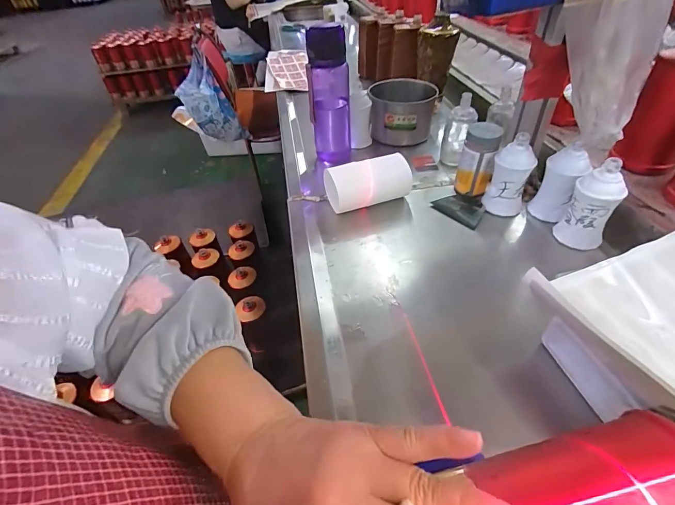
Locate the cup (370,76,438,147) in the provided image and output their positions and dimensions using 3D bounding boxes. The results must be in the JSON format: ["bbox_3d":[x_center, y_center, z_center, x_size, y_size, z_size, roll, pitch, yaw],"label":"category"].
[{"bbox_3d":[0.135,-0.294,0.741,0.132,0.095,0.124,3,44,10],"label":"cup"}]

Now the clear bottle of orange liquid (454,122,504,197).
[{"bbox_3d":[0.226,-0.152,0.566,0.054,0.109,0.055,19,48,25],"label":"clear bottle of orange liquid"}]

